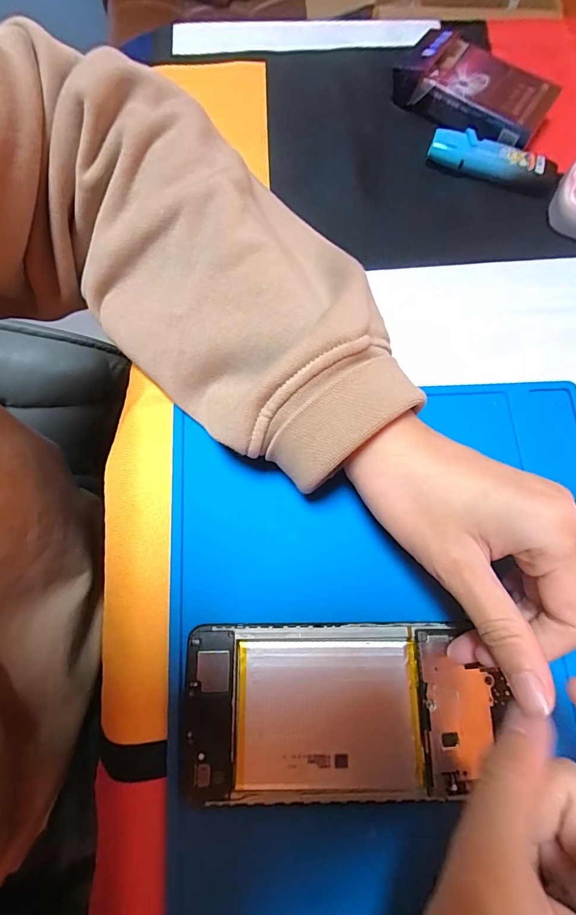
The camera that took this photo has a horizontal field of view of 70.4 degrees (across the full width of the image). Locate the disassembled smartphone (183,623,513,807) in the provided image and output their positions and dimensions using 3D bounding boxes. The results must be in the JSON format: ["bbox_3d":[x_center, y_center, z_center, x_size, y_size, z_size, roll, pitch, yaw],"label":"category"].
[{"bbox_3d":[0.024,0.112,0.181,0.136,0.005,0.069,0,75,-1],"label":"disassembled smartphone"}]

